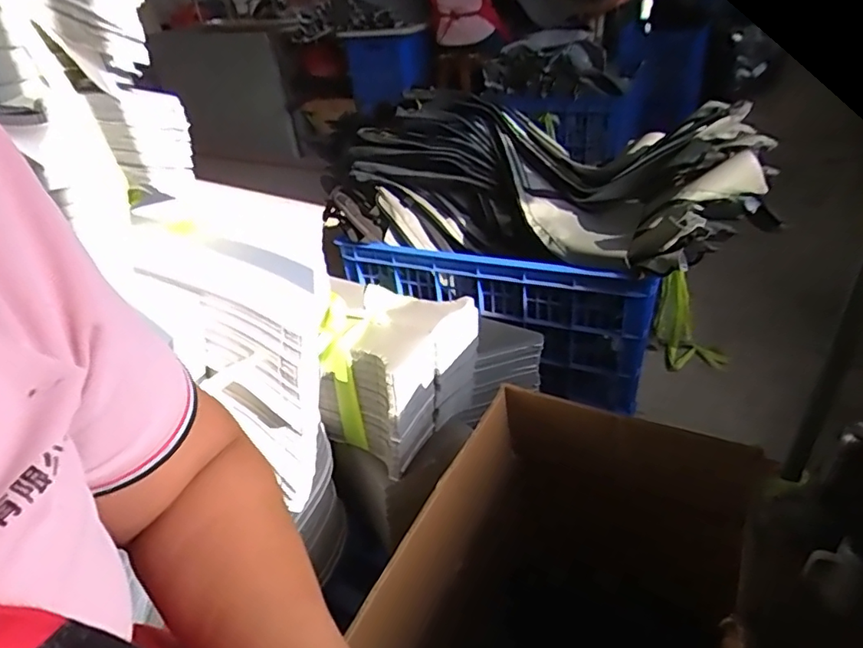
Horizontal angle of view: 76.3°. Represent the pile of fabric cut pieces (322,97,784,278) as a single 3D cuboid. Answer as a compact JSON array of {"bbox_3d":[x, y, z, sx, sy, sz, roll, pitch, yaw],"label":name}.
[{"bbox_3d":[0.280,-0.376,1.436,1.108,0.279,0.476,9,37,22],"label":"pile of fabric cut pieces"}]

